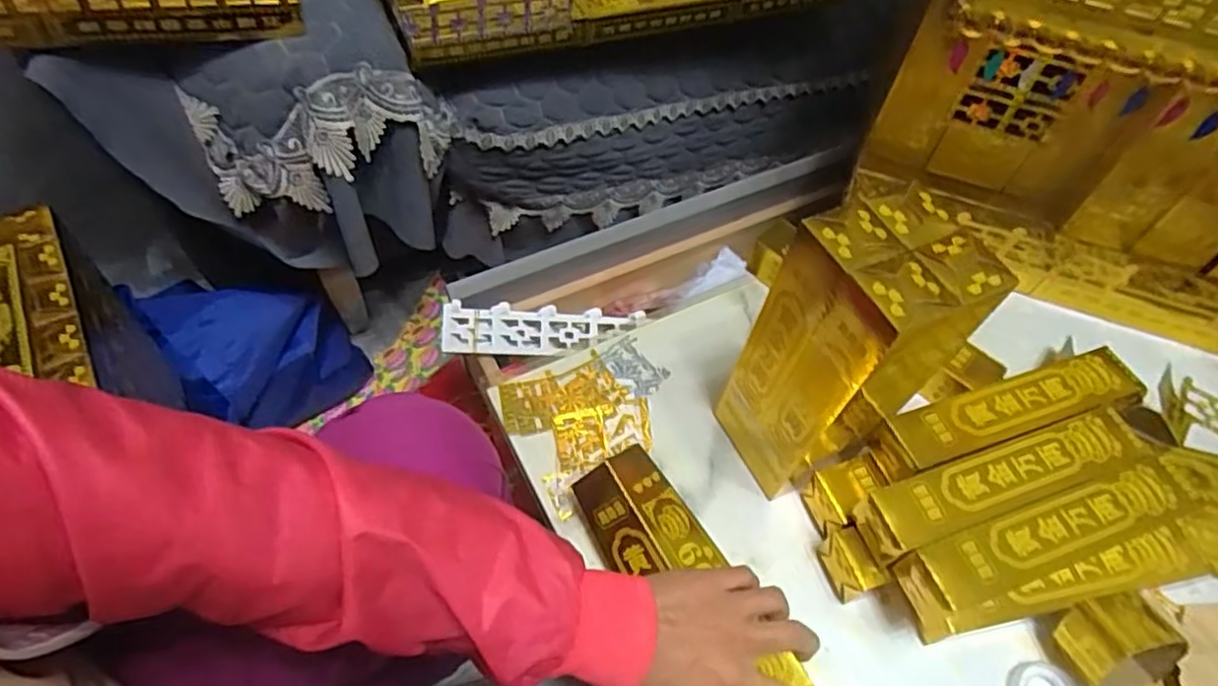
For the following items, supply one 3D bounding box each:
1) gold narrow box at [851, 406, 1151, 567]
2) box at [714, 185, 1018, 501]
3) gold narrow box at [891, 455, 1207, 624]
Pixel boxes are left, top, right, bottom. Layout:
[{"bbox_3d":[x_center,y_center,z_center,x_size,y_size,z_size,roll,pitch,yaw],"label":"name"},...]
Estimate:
[{"bbox_3d":[0.273,0.099,0.479,0.204,0.044,0.043,-14,58,-13],"label":"gold narrow box"},{"bbox_3d":[0.157,0.011,0.475,0.091,0.234,0.089,-20,60,-17],"label":"box"},{"bbox_3d":[0.295,0.130,0.460,0.204,0.044,0.041,-14,58,-13],"label":"gold narrow box"}]

